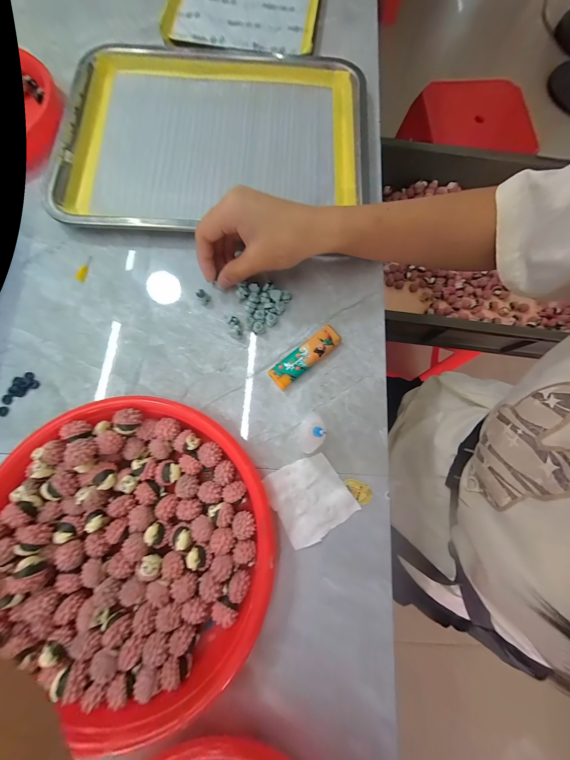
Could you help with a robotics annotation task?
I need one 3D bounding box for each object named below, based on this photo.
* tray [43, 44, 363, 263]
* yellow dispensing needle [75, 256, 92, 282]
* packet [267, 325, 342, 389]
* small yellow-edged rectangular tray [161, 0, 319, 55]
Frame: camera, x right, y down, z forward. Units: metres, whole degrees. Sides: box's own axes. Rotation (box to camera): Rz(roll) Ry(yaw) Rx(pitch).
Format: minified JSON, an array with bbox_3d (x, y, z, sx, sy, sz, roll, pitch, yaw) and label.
[{"bbox_3d":[-0.080,-0.284,0.297,0.339,0.018,0.269,8,79,1],"label":"tray"},{"bbox_3d":[-0.215,-0.120,0.270,0.008,0.004,0.031,11,79,2],"label":"yellow dispensing needle"},{"bbox_3d":[0.020,-0.023,0.250,0.078,0.012,0.024,-39,82,-7],"label":"packet"},{"bbox_3d":[-0.051,-0.536,0.349,0.195,0.016,0.235,5,79,1],"label":"small yellow-edged rectangular tray"}]

